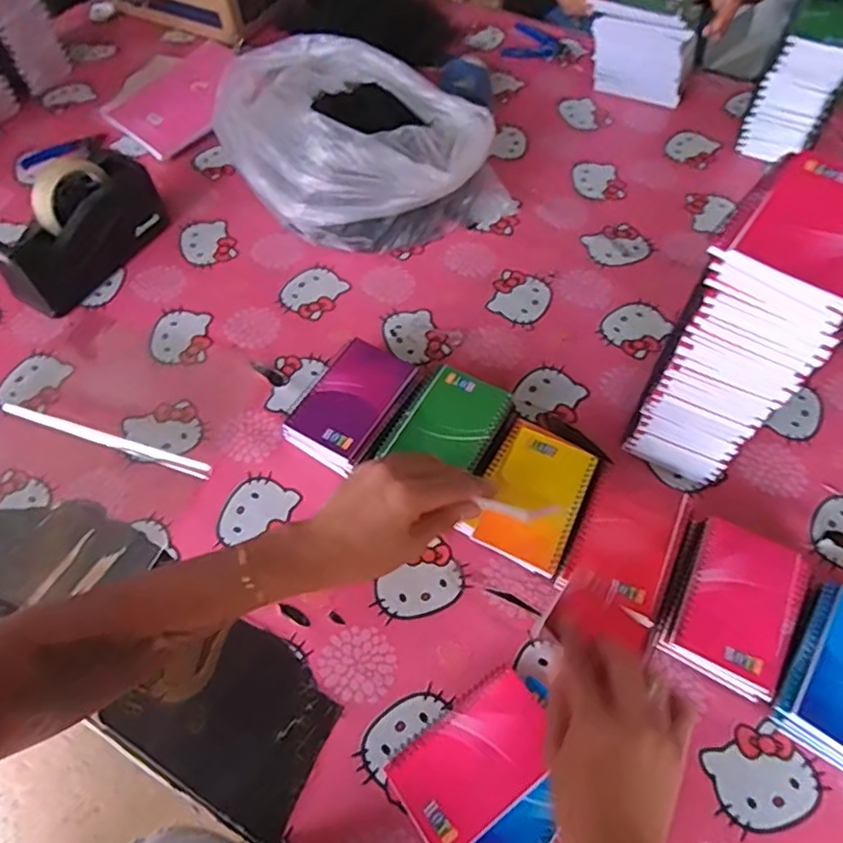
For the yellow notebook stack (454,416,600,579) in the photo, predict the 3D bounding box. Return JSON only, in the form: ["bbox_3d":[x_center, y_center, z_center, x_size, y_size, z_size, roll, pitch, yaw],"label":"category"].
[{"bbox_3d":[0.109,0.070,0.598,0.095,0.040,0.140,24,61,14],"label":"yellow notebook stack"}]

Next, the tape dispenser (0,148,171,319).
[{"bbox_3d":[-0.418,-0.236,0.746,0.061,0.122,0.204,29,62,17],"label":"tape dispenser"}]

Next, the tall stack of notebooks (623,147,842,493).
[{"bbox_3d":[0.272,-0.061,0.538,0.106,0.290,0.128,33,64,19],"label":"tall stack of notebooks"}]

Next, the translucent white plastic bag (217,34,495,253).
[{"bbox_3d":[-0.101,-0.390,0.815,0.268,0.162,0.357,-35,64,-20],"label":"translucent white plastic bag"}]

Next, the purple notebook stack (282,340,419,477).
[{"bbox_3d":[-0.071,-0.015,0.655,0.096,0.040,0.142,26,62,16],"label":"purple notebook stack"}]

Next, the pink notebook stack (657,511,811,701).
[{"bbox_3d":[0.277,0.162,0.546,0.102,0.034,0.138,24,61,15],"label":"pink notebook stack"}]

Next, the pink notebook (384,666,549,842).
[{"bbox_3d":[0.044,0.269,0.490,0.128,0.010,0.083,-34,61,-14],"label":"pink notebook"}]

